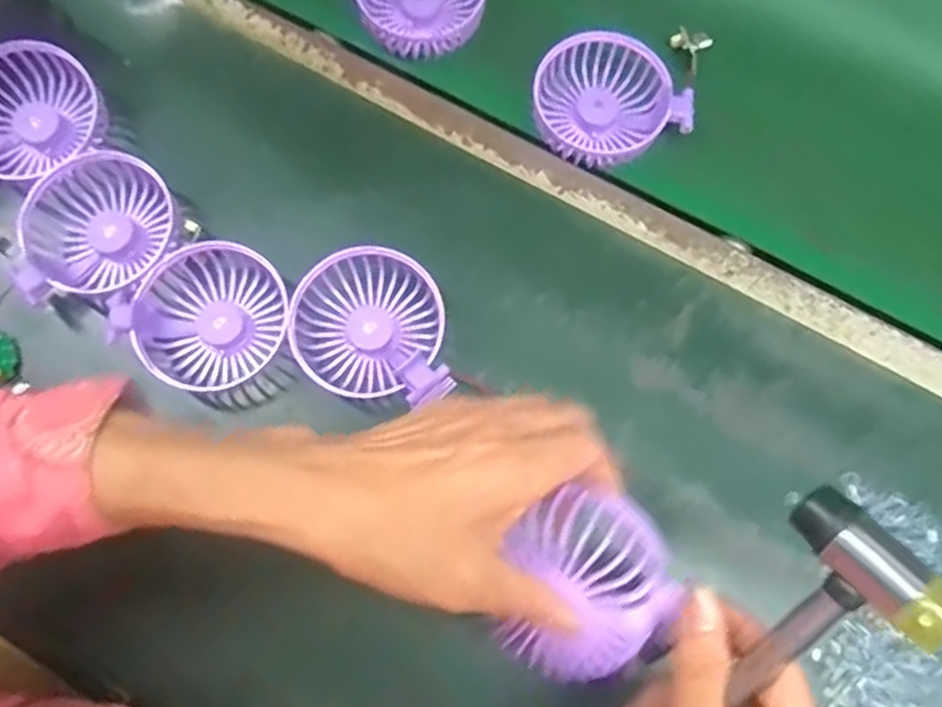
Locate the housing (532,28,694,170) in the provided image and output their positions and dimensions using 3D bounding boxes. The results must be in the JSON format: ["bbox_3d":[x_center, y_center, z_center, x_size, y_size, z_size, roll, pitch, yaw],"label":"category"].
[{"bbox_3d":[0.089,-0.170,0.462,0.092,0.023,0.087,0,75,-1],"label":"housing"}]

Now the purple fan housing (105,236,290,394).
[{"bbox_3d":[-0.156,-0.020,0.417,0.091,0.031,0.083,0,75,-1],"label":"purple fan housing"}]

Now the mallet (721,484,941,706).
[{"bbox_3d":[0.092,0.155,0.291,0.055,0.029,0.233,36,117,7],"label":"mallet"}]

